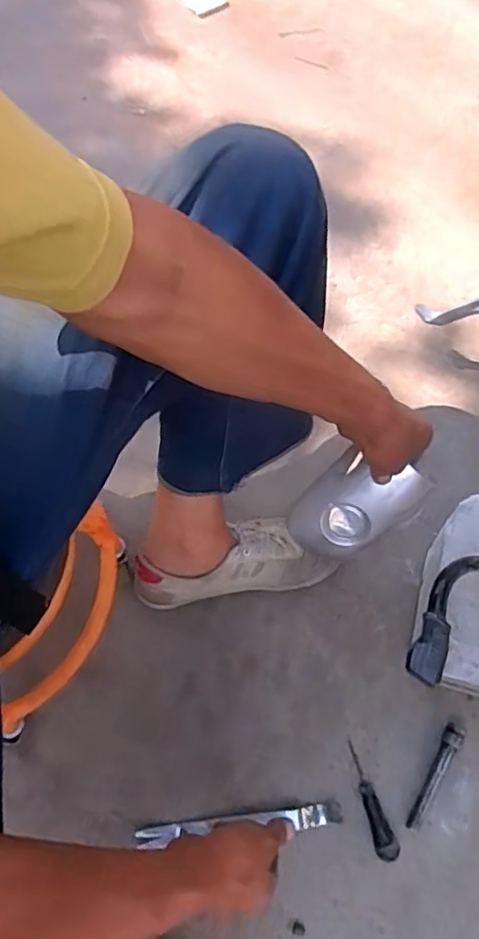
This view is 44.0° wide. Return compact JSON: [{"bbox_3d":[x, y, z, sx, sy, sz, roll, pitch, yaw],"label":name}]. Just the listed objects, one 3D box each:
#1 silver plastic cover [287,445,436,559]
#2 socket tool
[{"bbox_3d":[0.130,0.040,0.685,0.098,0.050,0.161,43,114,-4],"label":"silver plastic cover"},{"bbox_3d":[0.230,0.362,0.698,0.022,0.027,0.124,30,70,14],"label":"socket tool"}]

